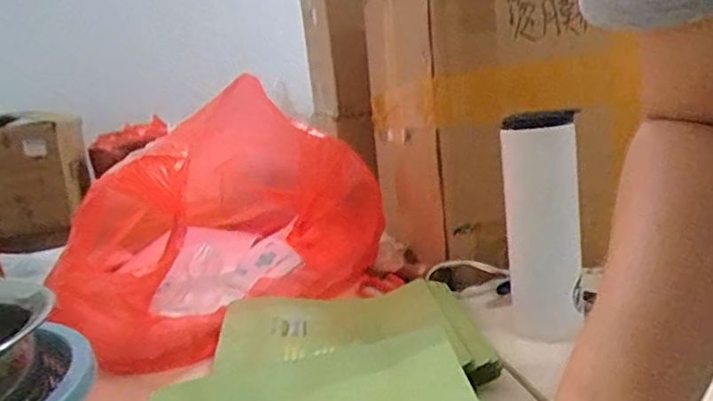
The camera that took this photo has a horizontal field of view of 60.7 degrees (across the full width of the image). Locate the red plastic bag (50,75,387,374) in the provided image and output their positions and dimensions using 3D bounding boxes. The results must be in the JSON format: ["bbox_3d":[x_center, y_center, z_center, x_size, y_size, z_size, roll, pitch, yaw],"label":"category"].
[{"bbox_3d":[-0.193,0.002,0.816,0.421,0.257,0.362,-14,13,-33],"label":"red plastic bag"}]

